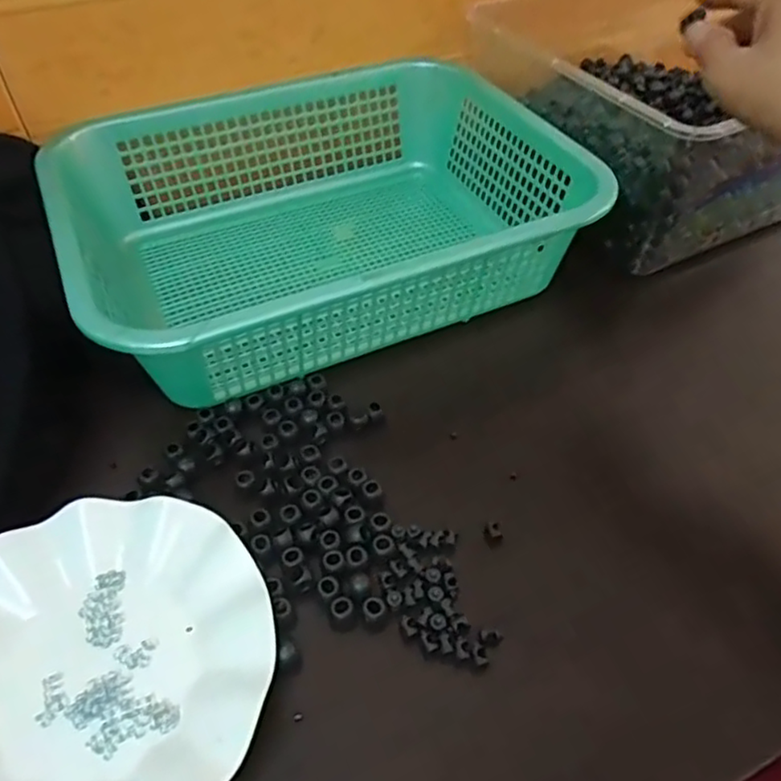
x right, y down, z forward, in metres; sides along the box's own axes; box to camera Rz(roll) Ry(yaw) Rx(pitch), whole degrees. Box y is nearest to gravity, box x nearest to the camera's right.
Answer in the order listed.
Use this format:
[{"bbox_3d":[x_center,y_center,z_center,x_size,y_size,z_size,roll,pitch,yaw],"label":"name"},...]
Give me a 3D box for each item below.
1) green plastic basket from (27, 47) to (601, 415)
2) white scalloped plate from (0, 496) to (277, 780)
[{"bbox_3d":[-0.057,-0.144,0.520,0.385,0.091,0.291,-21,50,-19],"label":"green plastic basket"},{"bbox_3d":[-0.154,0.138,0.322,0.179,0.016,0.179,3,51,-4],"label":"white scalloped plate"}]

